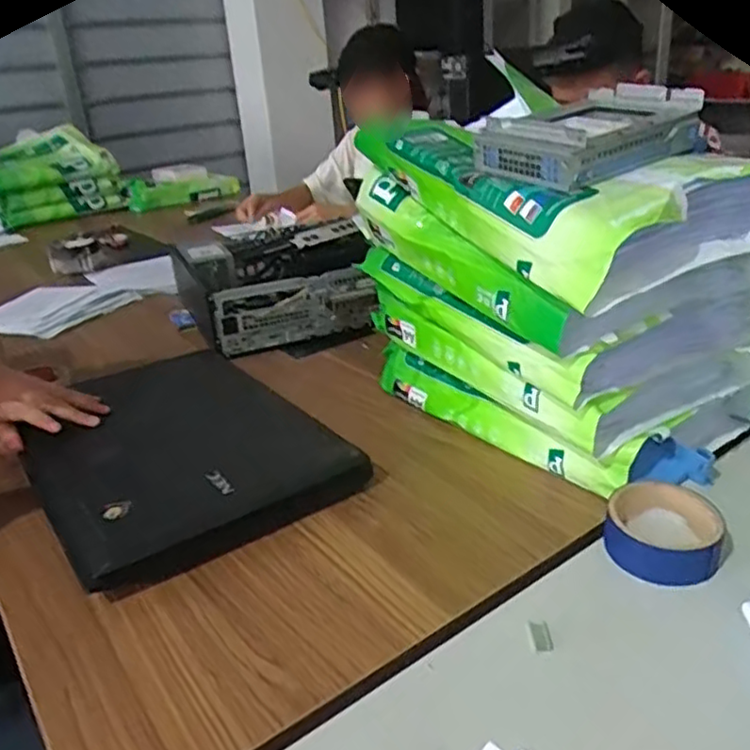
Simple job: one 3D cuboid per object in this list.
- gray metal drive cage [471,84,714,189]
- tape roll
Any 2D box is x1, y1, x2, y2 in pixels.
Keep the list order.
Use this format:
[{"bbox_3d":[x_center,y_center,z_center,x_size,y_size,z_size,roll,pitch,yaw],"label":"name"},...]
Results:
[{"bbox_3d":[0.189,-0.210,0.595,0.181,0.052,0.130,-23,31,-33],"label":"gray metal drive cage"},{"bbox_3d":[0.226,0.121,0.531,0.085,0.032,0.089,-4,25,2],"label":"tape roll"}]

